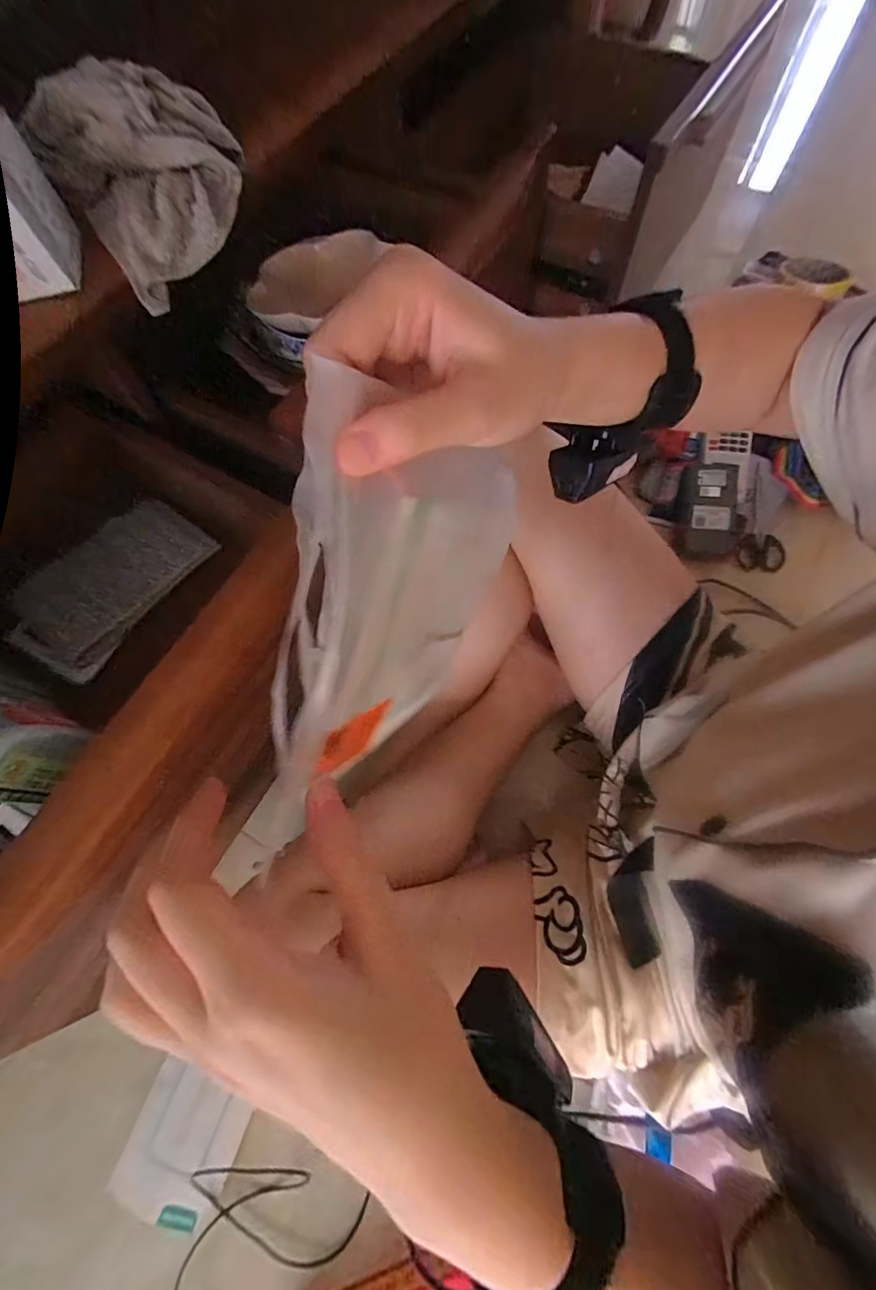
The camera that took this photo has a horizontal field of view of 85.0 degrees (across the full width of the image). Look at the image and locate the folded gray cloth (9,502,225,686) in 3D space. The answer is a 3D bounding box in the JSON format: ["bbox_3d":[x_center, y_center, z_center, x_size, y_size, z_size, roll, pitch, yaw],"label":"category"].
[{"bbox_3d":[-0.357,-0.068,0.524,0.111,0.015,0.208,37,73,-3],"label":"folded gray cloth"}]

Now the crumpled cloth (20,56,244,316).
[{"bbox_3d":[-0.210,-0.354,0.354,0.126,0.085,0.113,-36,71,-11],"label":"crumpled cloth"}]

